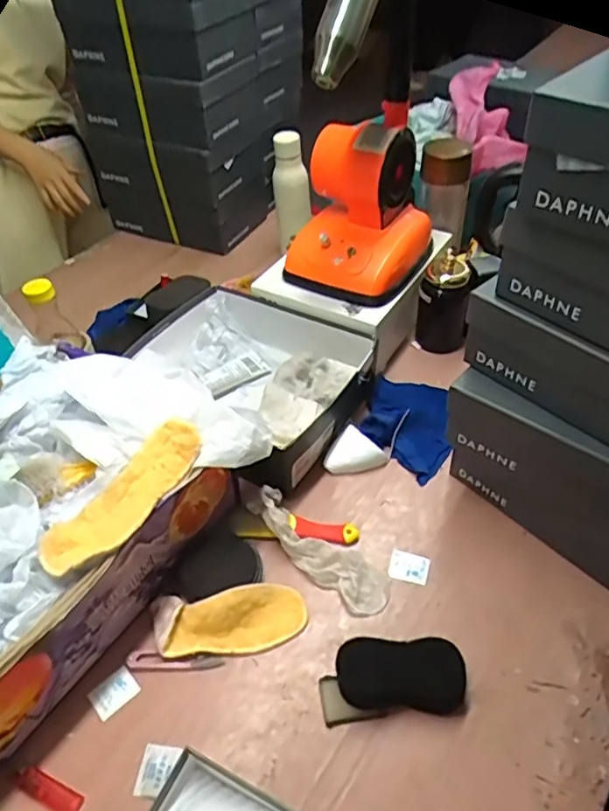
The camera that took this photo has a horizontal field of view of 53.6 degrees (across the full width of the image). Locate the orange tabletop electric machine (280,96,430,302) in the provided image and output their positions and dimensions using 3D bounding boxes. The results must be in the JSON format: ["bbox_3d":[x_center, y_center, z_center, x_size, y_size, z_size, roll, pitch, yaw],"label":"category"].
[{"bbox_3d":[0.078,-0.292,0.901,0.184,0.203,0.166,18,49,20],"label":"orange tabletop electric machine"}]

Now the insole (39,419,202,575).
[{"bbox_3d":[-0.182,0.093,0.623,0.068,0.029,0.198,26,52,26],"label":"insole"}]

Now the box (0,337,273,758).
[{"bbox_3d":[-0.306,0.107,0.665,0.318,0.160,0.411,29,53,28],"label":"box"}]

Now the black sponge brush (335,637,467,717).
[{"bbox_3d":[0.098,0.275,0.617,0.127,0.032,0.062,2,46,5],"label":"black sponge brush"}]

